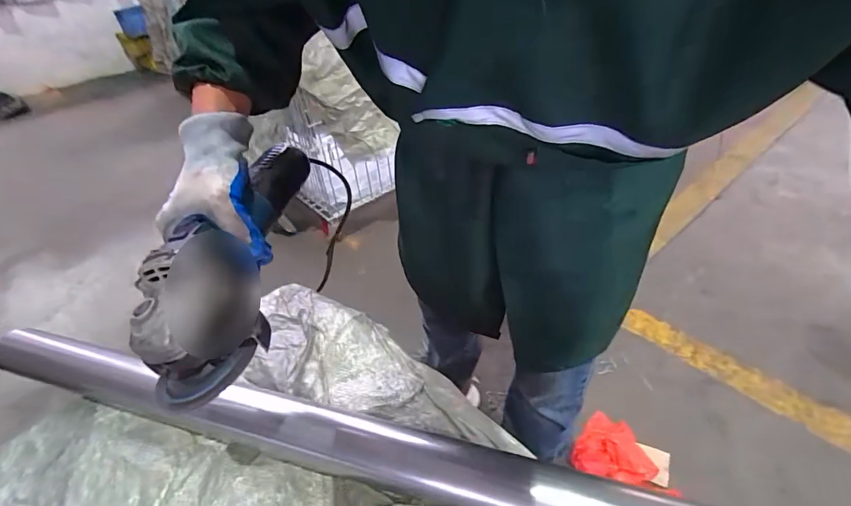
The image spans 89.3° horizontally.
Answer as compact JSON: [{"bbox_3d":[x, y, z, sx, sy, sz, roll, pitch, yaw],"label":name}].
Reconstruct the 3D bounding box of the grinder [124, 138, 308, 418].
[{"bbox_3d":[-0.175,-0.008,0.402,0.098,0.084,0.280,1,53,10],"label":"grinder"}]

